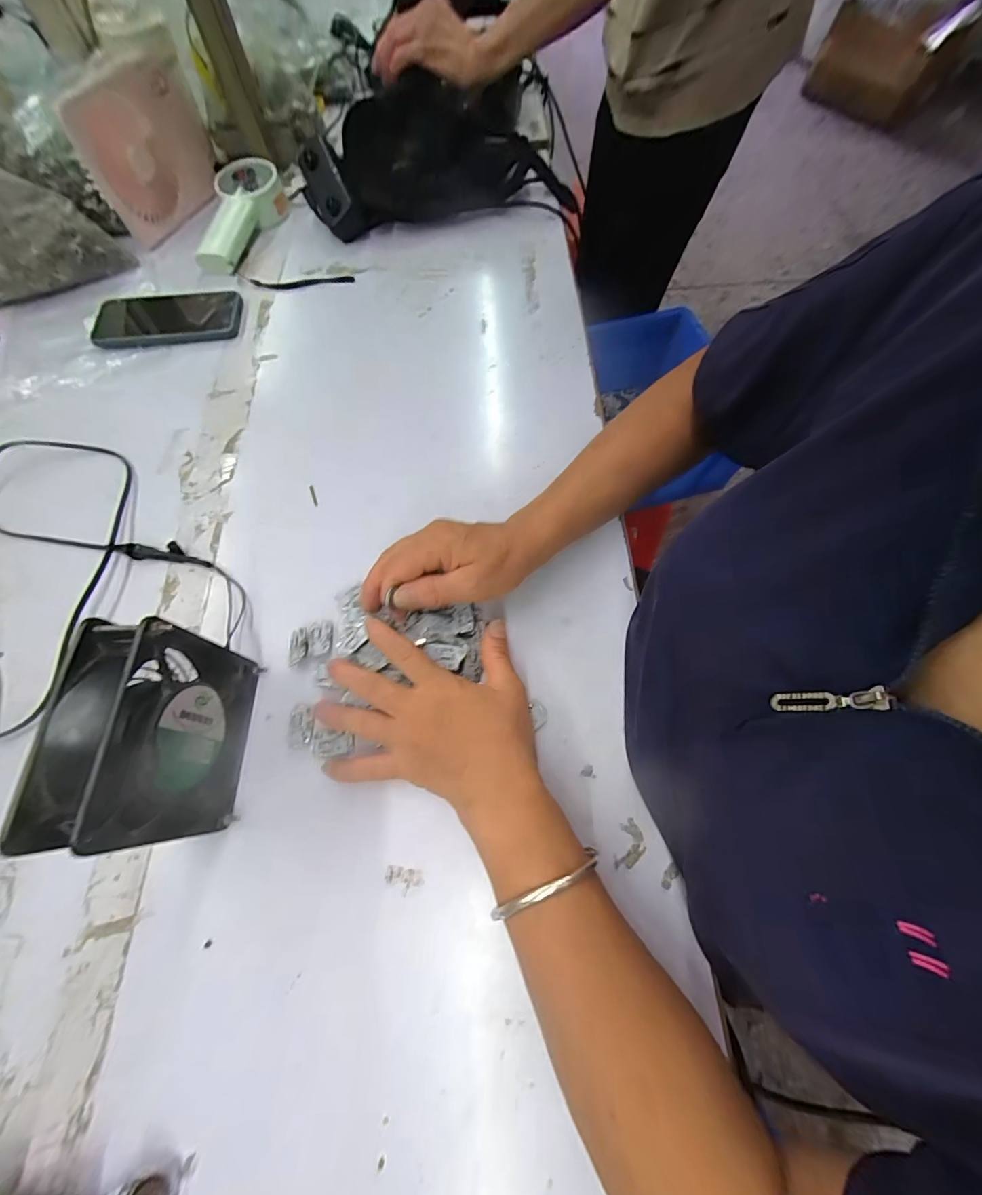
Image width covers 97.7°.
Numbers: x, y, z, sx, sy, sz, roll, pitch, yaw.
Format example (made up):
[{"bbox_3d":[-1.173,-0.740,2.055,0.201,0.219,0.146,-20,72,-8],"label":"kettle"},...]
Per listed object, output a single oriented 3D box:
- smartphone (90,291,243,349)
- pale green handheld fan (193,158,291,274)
[{"bbox_3d":[-0.371,-0.320,0.489,0.165,0.013,0.085,-8,68,-2],"label":"smartphone"},{"bbox_3d":[-0.314,-0.481,0.538,0.075,0.038,0.180,6,68,3],"label":"pale green handheld fan"}]

